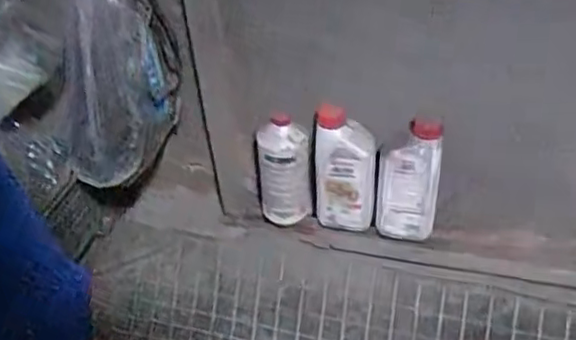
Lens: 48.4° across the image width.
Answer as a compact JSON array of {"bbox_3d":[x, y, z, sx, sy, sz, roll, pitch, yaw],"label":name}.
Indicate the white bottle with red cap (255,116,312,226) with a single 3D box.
[{"bbox_3d":[-0.007,0.015,1.106,0.090,0.201,0.089,-4,42,0],"label":"white bottle with red cap"}]

